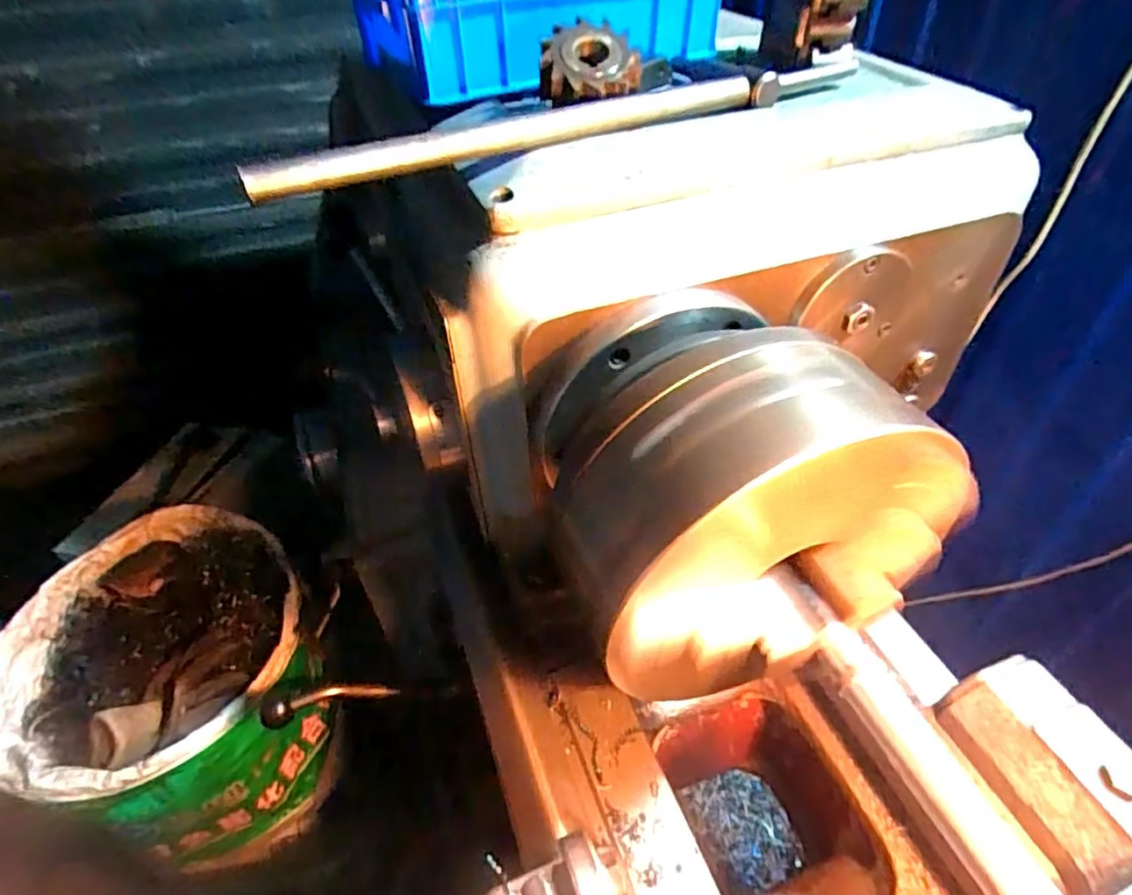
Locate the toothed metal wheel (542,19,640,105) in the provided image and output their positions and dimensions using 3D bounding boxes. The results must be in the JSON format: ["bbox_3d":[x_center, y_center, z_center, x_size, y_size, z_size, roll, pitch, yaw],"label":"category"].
[{"bbox_3d":[0.015,-0.276,0.459,0.068,0.032,0.068,-26,79,-5],"label":"toothed metal wheel"}]

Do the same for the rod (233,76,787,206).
[{"bbox_3d":[-0.016,-0.212,0.420,0.375,0.022,0.016,-19,45,-17],"label":"rod"}]

